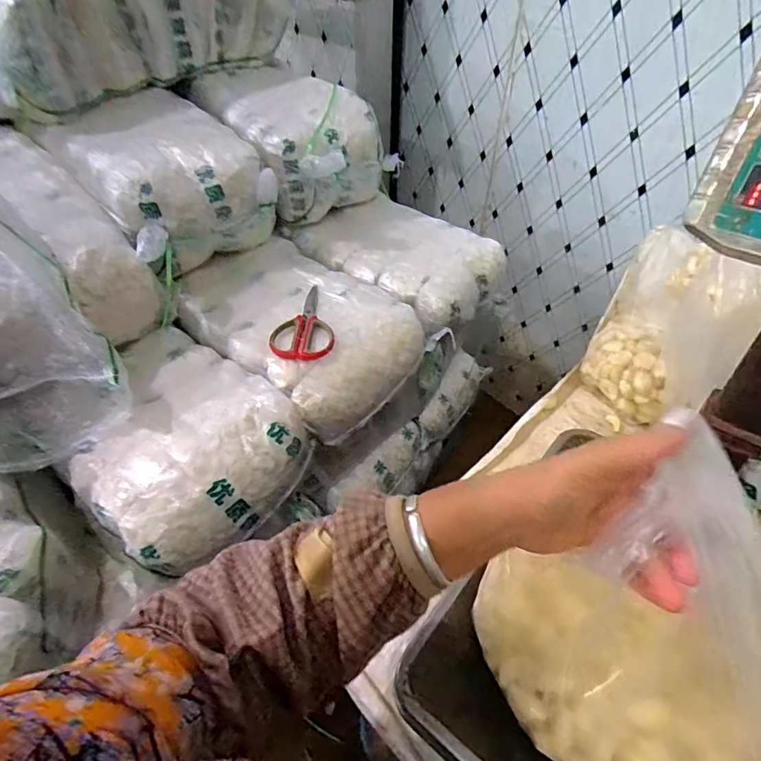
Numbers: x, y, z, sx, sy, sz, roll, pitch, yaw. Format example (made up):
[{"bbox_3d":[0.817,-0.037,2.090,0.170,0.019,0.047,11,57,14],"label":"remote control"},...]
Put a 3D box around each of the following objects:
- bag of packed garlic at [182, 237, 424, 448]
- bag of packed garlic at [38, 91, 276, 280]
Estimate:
[{"bbox_3d":[-0.151,-0.099,0.879,0.402,0.110,0.281,31,55,25],"label":"bag of packed garlic"},{"bbox_3d":[-0.390,-0.356,0.919,0.277,0.178,0.386,-33,56,-27],"label":"bag of packed garlic"}]

